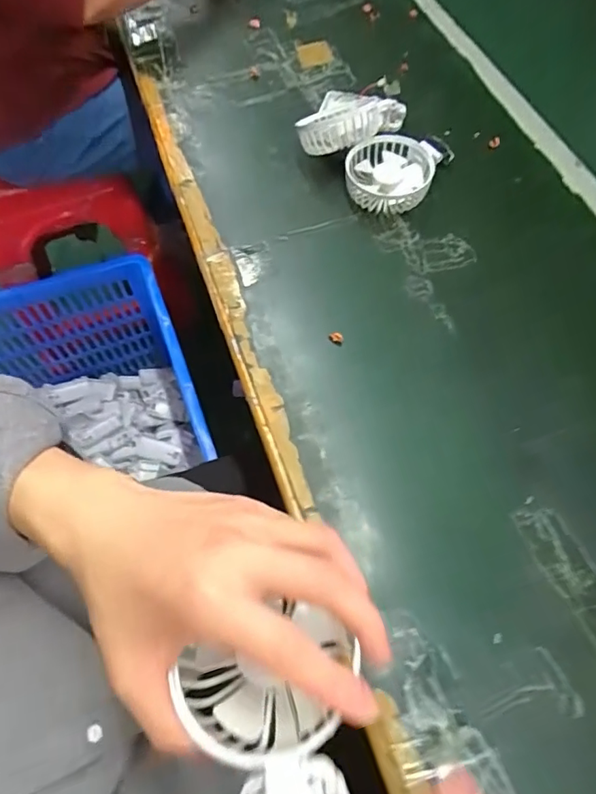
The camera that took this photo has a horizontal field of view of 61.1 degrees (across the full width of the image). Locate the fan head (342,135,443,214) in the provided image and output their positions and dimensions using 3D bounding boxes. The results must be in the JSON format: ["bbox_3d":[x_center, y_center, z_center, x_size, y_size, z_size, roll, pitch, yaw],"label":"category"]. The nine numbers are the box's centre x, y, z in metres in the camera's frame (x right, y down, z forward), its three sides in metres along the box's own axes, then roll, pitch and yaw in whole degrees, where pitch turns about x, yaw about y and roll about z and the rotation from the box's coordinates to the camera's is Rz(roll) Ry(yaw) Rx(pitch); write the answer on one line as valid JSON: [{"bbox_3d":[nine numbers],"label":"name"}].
[{"bbox_3d":[0.099,-0.238,0.542,0.088,0.034,0.083,0,63,0],"label":"fan head"}]

